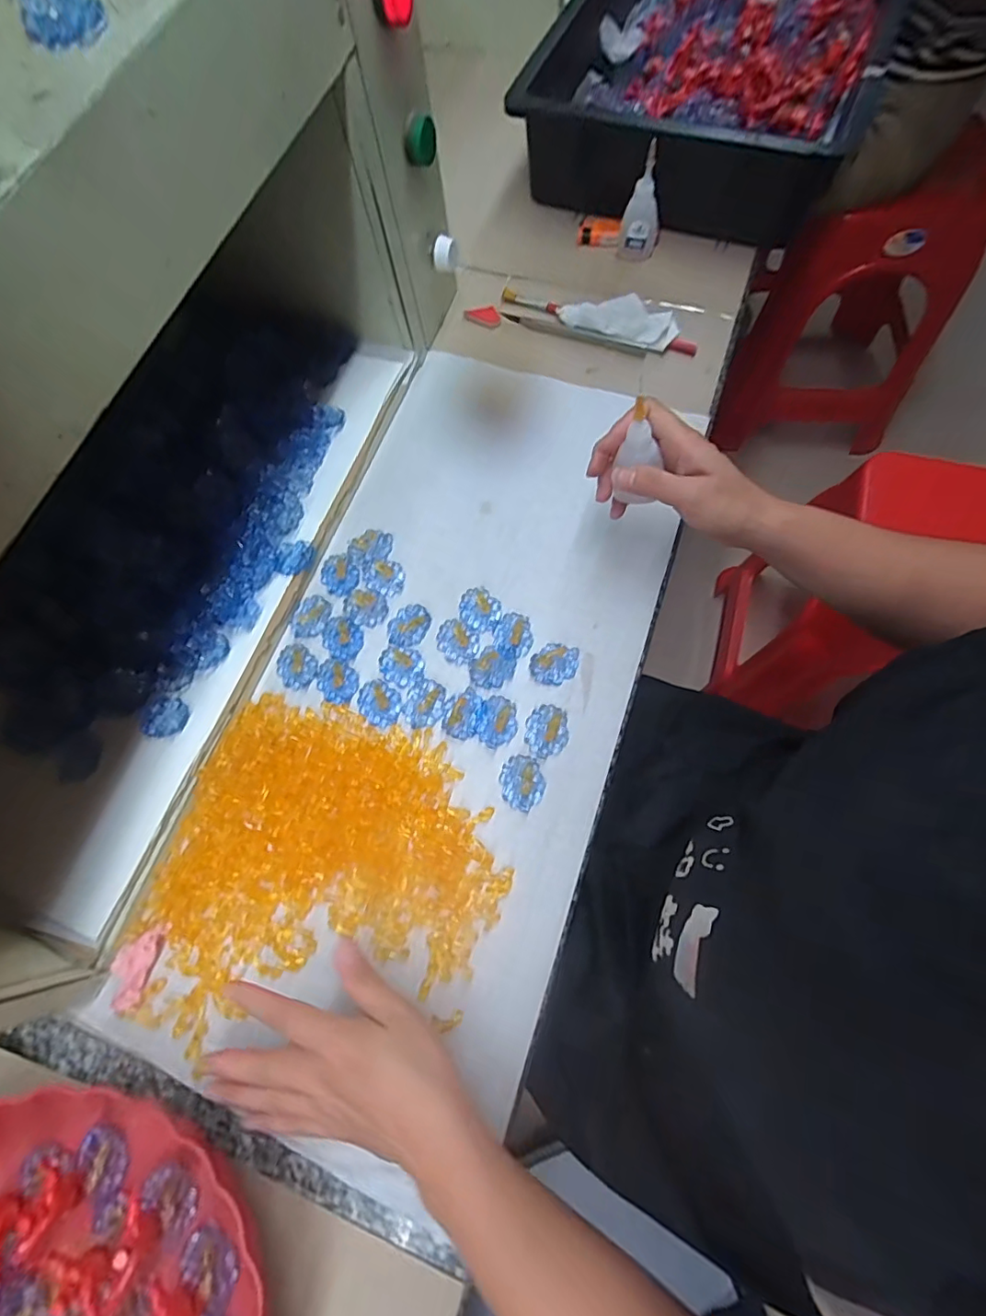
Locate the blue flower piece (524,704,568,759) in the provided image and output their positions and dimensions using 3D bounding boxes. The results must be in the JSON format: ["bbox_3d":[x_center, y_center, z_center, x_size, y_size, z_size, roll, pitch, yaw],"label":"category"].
[{"bbox_3d":[0.039,0.053,0.391,0.030,0.004,0.037,5,71,6],"label":"blue flower piece"}]

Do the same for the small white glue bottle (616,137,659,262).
[{"bbox_3d":[0.144,-0.428,0.509,0.038,0.097,0.027,7,71,7],"label":"small white glue bottle"}]

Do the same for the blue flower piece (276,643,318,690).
[{"bbox_3d":[-0.156,0.007,0.427,0.034,0.005,0.031,-1,70,4],"label":"blue flower piece"}]

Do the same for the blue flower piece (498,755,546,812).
[{"bbox_3d":[0.021,0.089,0.382,0.030,0.004,0.037,-17,70,-2],"label":"blue flower piece"}]

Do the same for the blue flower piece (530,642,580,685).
[{"bbox_3d":[0.047,0.004,0.409,0.033,0.004,0.034,-1,70,4],"label":"blue flower piece"}]

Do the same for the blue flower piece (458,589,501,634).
[{"bbox_3d":[-0.011,-0.039,0.429,0.034,0.004,0.033,-1,70,4],"label":"blue flower piece"}]

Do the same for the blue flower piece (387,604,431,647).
[{"bbox_3d":[-0.068,-0.026,0.429,0.032,0.005,0.037,24,74,12],"label":"blue flower piece"}]

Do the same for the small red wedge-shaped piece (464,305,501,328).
[{"bbox_3d":[-0.009,-0.342,0.534,0.036,0.011,0.019,14,72,7],"label":"small red wedge-shaped piece"}]

